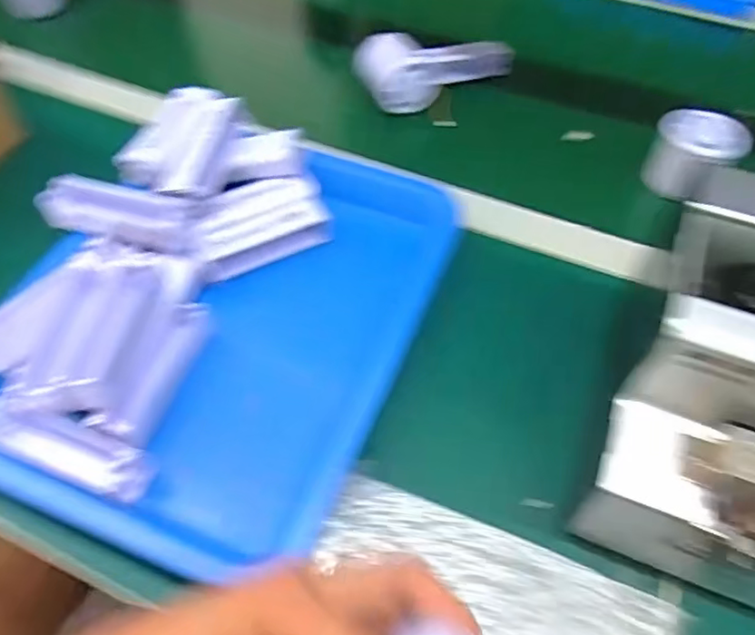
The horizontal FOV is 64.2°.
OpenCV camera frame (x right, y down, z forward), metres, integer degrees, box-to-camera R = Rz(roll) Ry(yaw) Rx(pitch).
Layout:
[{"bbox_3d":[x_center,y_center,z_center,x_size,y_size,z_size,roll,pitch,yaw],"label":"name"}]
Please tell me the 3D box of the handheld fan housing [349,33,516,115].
[{"bbox_3d":[0.056,-0.263,0.610,0.166,0.050,0.070,-28,60,-19],"label":"handheld fan housing"}]

